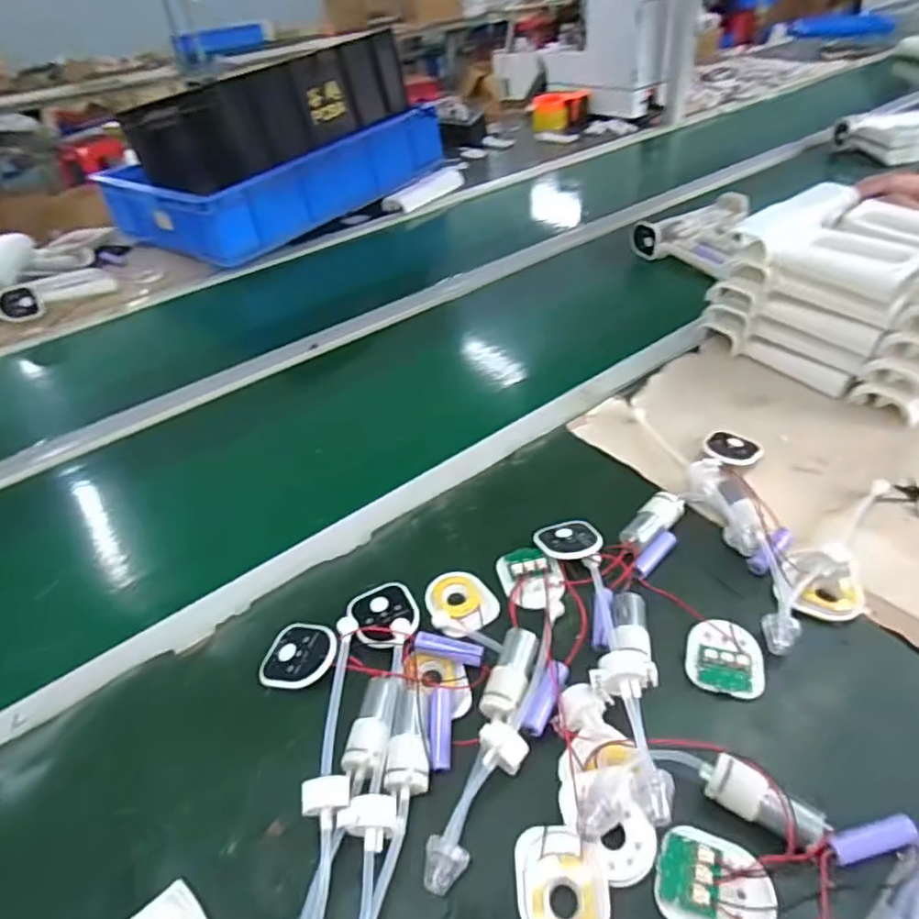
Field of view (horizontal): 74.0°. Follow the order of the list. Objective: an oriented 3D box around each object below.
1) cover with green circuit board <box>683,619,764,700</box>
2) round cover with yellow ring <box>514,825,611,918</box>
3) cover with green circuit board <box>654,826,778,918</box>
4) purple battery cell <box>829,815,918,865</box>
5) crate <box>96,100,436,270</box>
[{"bbox_3d":[0.187,0.139,0.430,0.050,0.012,0.054,7,42,15],"label":"cover with green circuit board"},{"bbox_3d":[0.056,0.232,0.330,0.048,0.014,0.056,-4,41,3],"label":"round cover with yellow ring"},{"bbox_3d":[0.137,0.227,0.327,0.058,0.010,0.051,17,45,24],"label":"cover with green circuit board"},{"bbox_3d":[0.229,0.211,0.338,0.052,0.012,0.014,-13,41,-8],"label":"purple battery cell"},{"bbox_3d":[-0.351,-0.582,1.237,0.375,0.119,0.582,28,51,33],"label":"crate"}]

